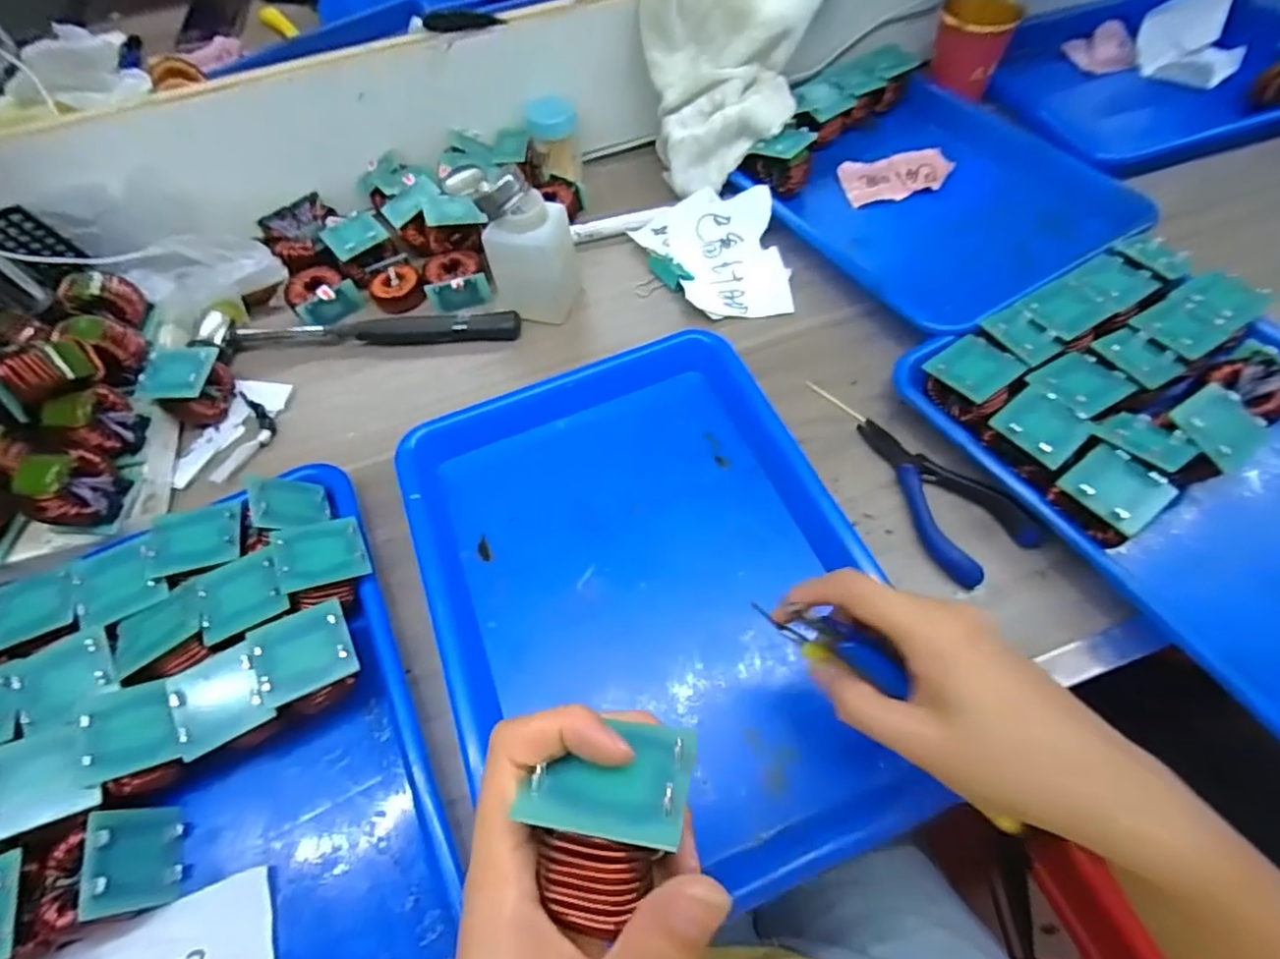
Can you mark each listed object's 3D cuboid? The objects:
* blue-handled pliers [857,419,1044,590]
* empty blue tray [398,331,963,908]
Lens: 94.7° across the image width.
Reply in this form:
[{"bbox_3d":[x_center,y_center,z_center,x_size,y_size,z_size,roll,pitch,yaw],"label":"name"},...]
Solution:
[{"bbox_3d":[0.186,0.009,0.383,0.058,0.024,0.123,-34,63,-15],"label":"blue-handled pliers"},{"bbox_3d":[0.007,0.061,0.362,0.253,0.031,0.335,-20,61,-7],"label":"empty blue tray"}]

